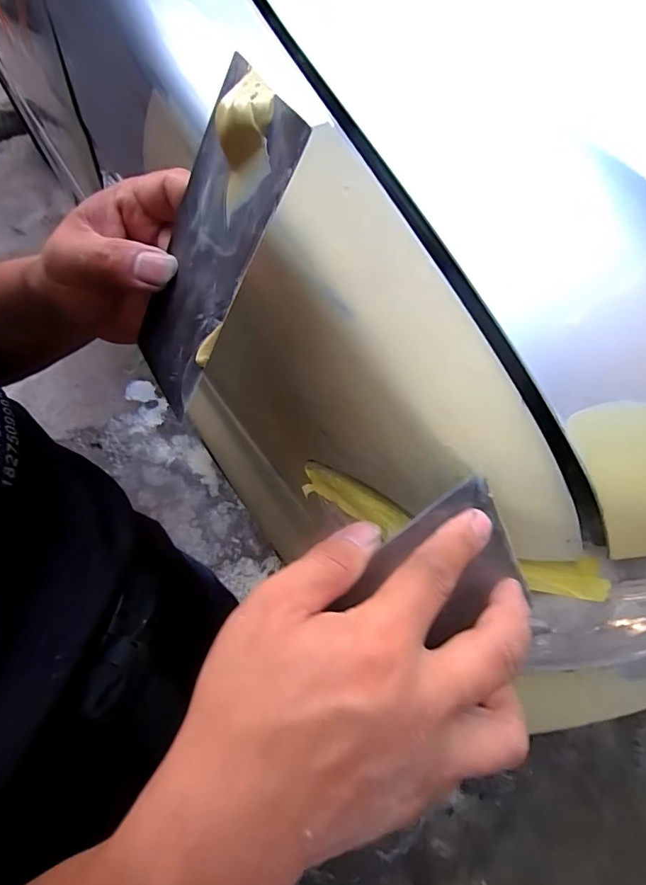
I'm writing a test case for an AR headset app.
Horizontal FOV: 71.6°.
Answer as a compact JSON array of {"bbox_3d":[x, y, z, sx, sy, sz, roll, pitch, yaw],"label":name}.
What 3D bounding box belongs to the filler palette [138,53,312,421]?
[{"bbox_3d":[-0.053,-0.082,0.193,0.009,0.131,0.066,2,38,-46],"label":"filler palette"}]

